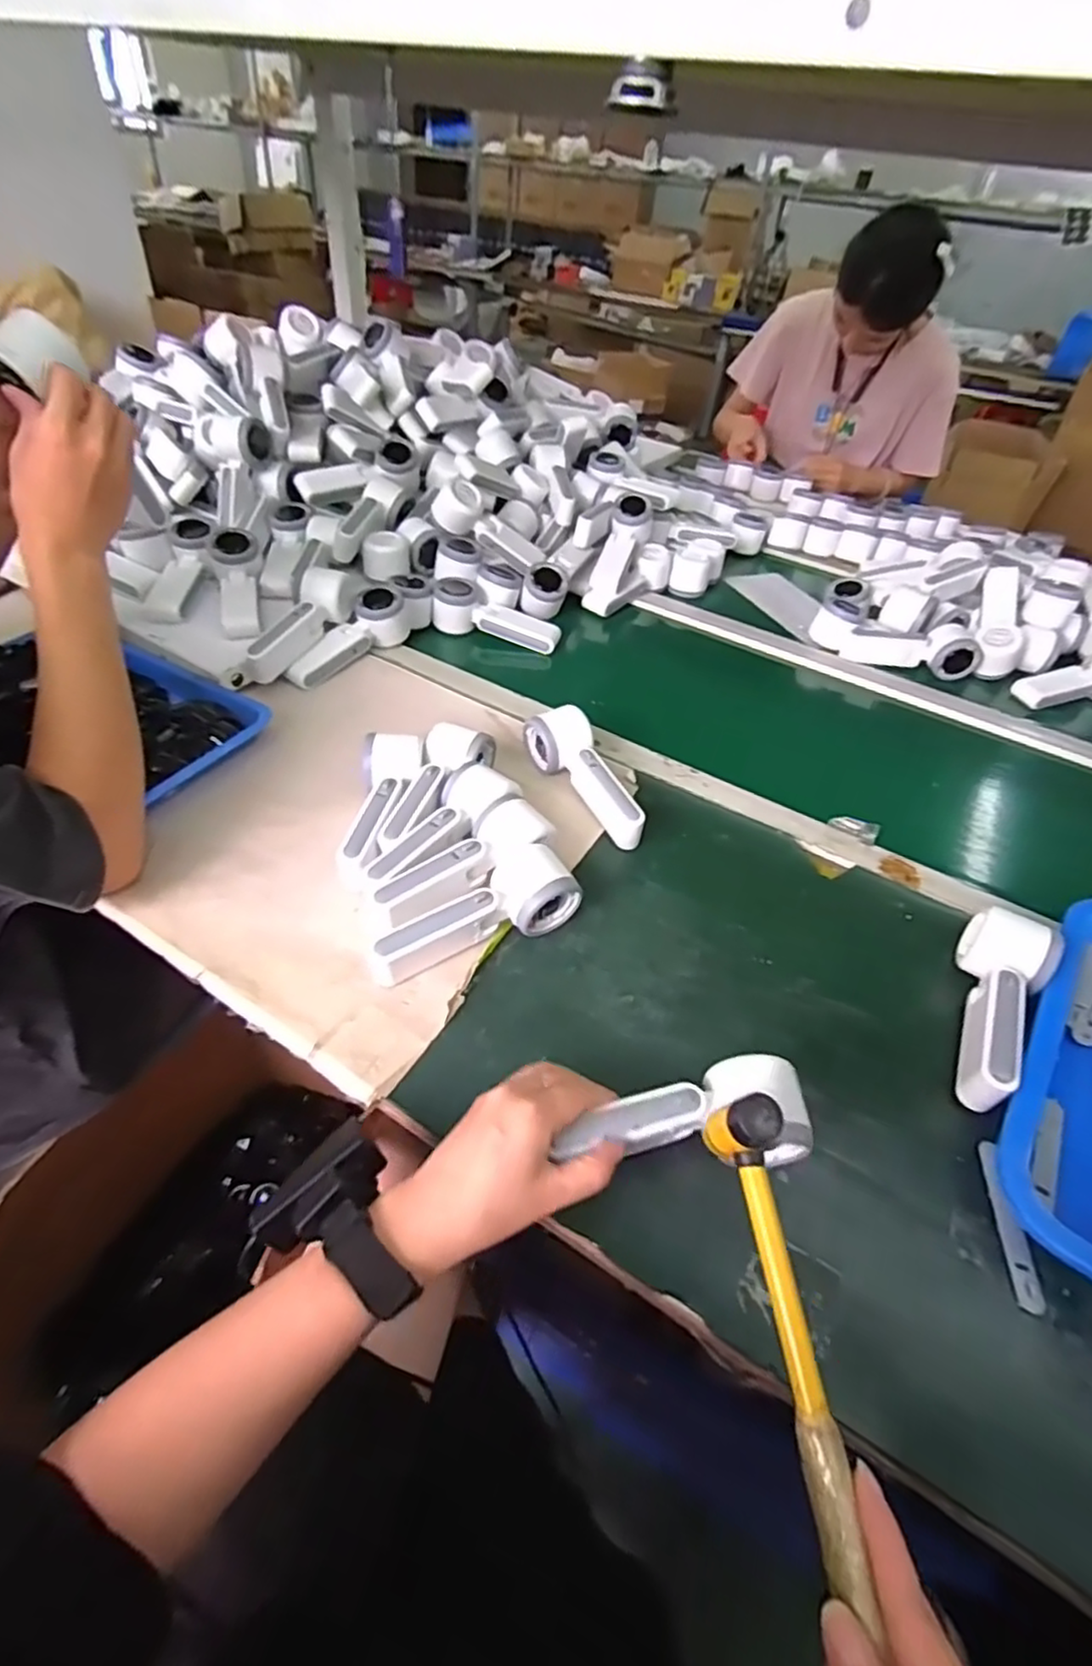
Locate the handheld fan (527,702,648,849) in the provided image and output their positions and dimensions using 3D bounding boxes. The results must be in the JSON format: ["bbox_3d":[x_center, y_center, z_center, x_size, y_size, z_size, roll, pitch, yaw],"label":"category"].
[{"bbox_3d":[0.041,-0.054,0.642,0.060,0.057,0.163,-17,49,-21],"label":"handheld fan"}]

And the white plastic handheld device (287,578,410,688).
[{"bbox_3d":[-0.226,-0.223,0.782,0.056,0.048,0.171,29,63,22],"label":"white plastic handheld device"}]

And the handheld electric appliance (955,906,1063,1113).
[{"bbox_3d":[0.329,0.124,0.494,0.055,0.052,0.149,30,50,23],"label":"handheld electric appliance"}]

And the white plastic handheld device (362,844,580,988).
[{"bbox_3d":[-0.056,0.067,0.517,0.161,0.051,0.057,-26,53,-27],"label":"white plastic handheld device"}]

